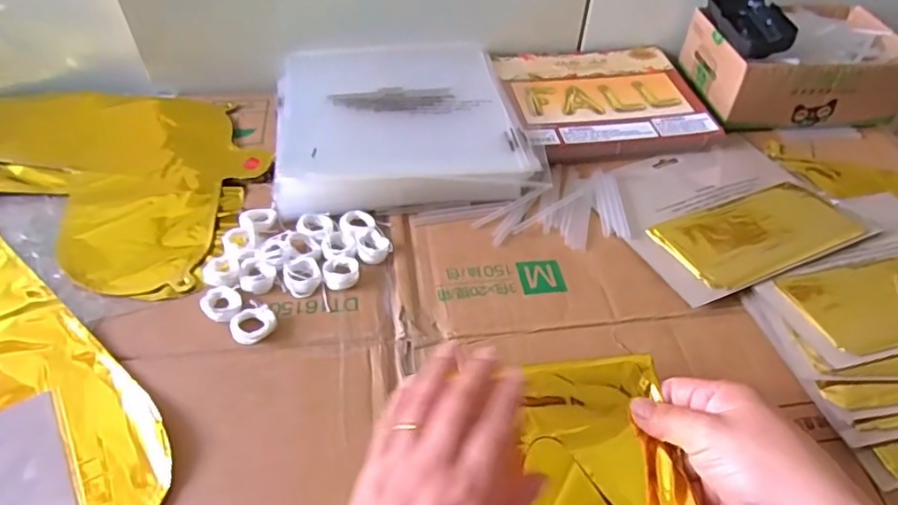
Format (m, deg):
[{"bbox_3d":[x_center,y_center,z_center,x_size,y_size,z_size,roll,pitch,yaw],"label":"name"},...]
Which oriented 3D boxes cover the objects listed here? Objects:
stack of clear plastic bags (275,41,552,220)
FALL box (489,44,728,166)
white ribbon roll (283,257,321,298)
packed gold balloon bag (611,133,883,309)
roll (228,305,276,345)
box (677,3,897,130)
[{"bbox_3d":[-0.049,-0.131,0.566,0.217,0.027,0.238,-7,49,-8],"label":"stack of clear plastic bags"},{"bbox_3d":[0.154,-0.158,0.602,0.193,0.020,0.172,-6,49,-7],"label":"FALL box"},{"bbox_3d":[-0.108,0.017,0.443,0.026,0.007,0.030,-15,50,-14],"label":"white ribbon roll"},{"bbox_3d":[0.231,-0.043,0.503,0.191,0.020,0.159,-18,51,-17],"label":"packed gold balloon bag"},{"bbox_3d":[-0.134,0.050,0.412,0.030,0.007,0.025,-13,50,-13],"label":"roll"},{"bbox_3d":[0.348,-0.196,0.605,0.184,0.080,0.135,-2,48,-3],"label":"box"}]

